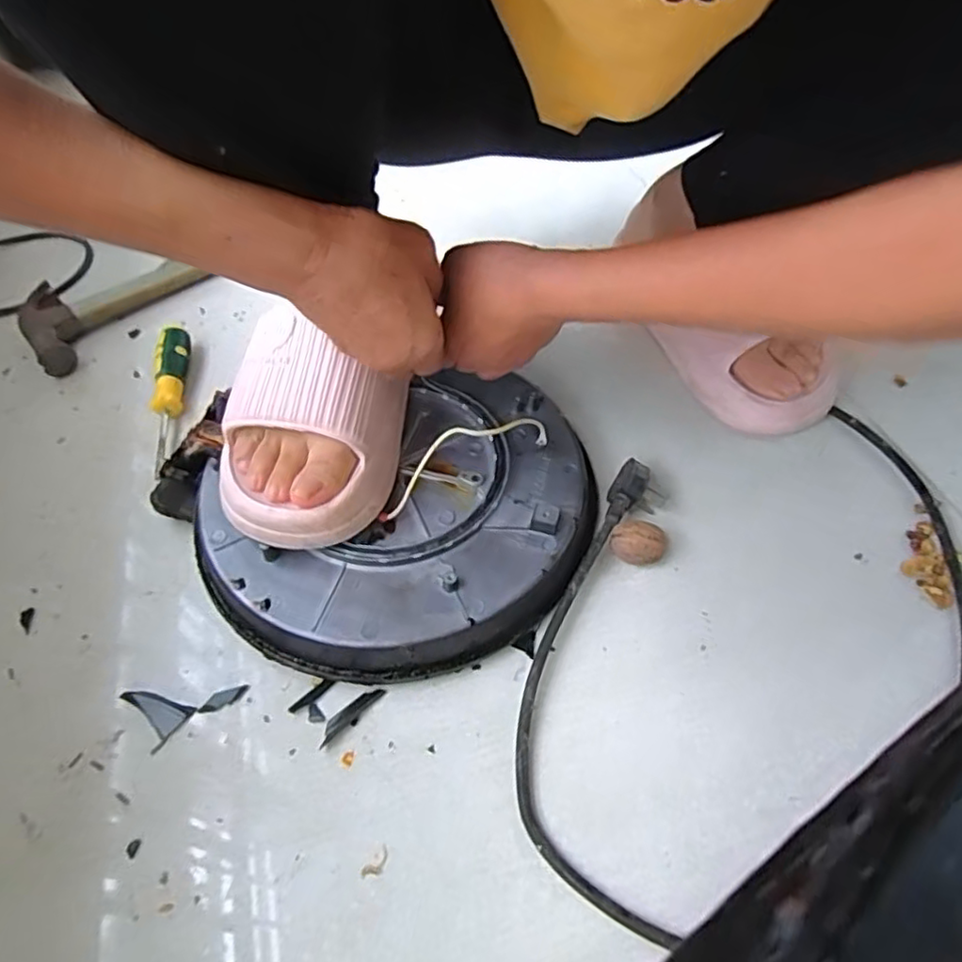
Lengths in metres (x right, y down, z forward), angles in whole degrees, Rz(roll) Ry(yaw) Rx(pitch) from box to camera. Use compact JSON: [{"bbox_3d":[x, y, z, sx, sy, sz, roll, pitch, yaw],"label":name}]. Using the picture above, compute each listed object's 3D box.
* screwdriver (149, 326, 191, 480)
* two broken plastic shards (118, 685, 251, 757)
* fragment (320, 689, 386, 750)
[{"bbox_3d":[-0.260,-0.073,0.527,0.026,0.029,0.157,-12,53,-4],"label":"screwdriver"},{"bbox_3d":[-0.180,0.140,0.376,0.073,0.004,0.035,-4,53,2],"label":"two broken plastic shards"},{"bbox_3d":[-0.076,0.137,0.370,0.044,0.004,0.012,-32,57,-18],"label":"fragment"}]

